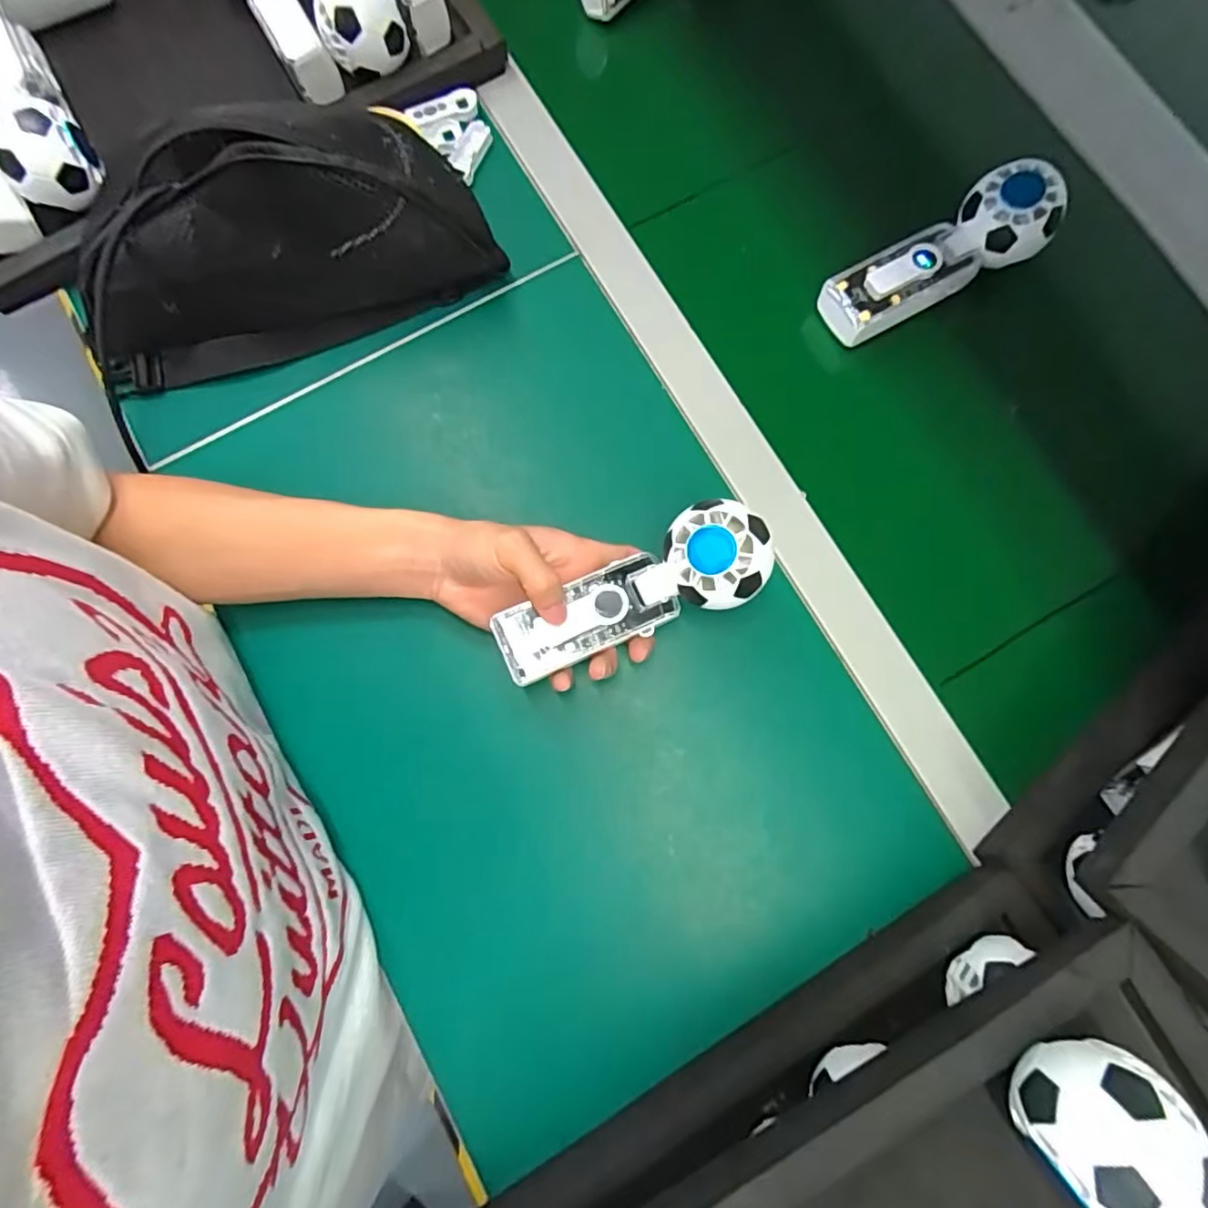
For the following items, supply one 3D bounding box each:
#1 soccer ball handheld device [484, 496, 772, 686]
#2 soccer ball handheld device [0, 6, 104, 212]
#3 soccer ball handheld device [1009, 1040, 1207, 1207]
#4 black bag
[{"bbox_3d":[0.019,-0.004,0.357,0.164,0.029,0.054,-26,77,8],"label":"soccer ball handheld device"},{"bbox_3d":[-0.424,-0.367,0.438,0.058,0.045,0.181,-33,80,-6],"label":"soccer ball handheld device"},{"bbox_3d":[0.228,0.258,0.228,0.055,0.049,0.169,-29,80,-5],"label":"soccer ball handheld device"},{"bbox_3d":[-0.214,-0.238,0.399,0.275,0.118,0.084,-15,79,-3],"label":"black bag"}]

